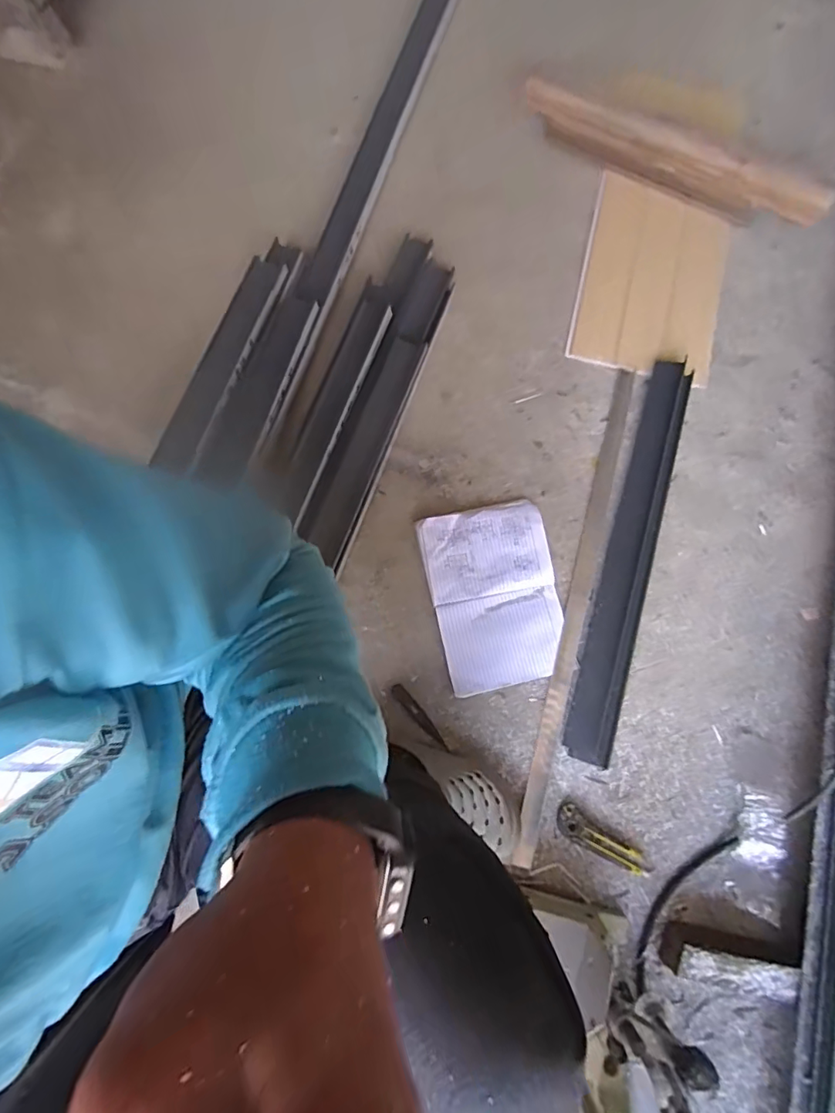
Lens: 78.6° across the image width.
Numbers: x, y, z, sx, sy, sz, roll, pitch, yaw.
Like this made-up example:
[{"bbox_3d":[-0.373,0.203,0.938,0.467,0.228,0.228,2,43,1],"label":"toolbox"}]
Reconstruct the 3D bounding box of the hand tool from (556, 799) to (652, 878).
[{"bbox_3d":[0.269,0.418,0.744,0.146,0.022,0.043,36,79,6],"label":"hand tool"}]

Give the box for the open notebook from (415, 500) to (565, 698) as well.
[{"bbox_3d":[0.125,0.061,0.822,0.198,0.020,0.284,-12,79,-4],"label":"open notebook"}]

